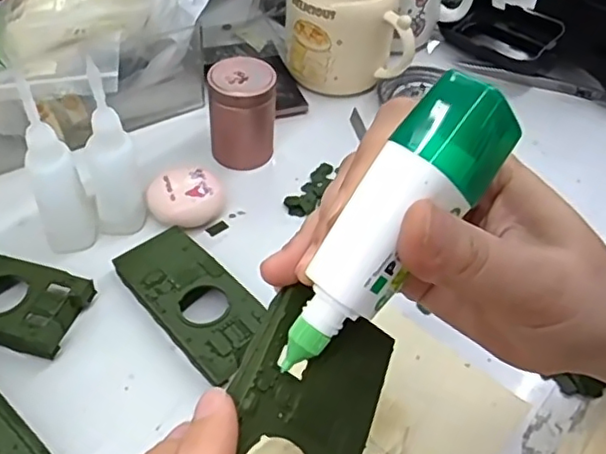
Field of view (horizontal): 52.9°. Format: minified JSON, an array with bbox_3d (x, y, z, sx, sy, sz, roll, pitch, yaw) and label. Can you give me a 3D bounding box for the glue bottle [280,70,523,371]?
[{"bbox_3d":[0.025,0.001,0.179,0.025,0.024,0.097,38,95,27],"label":"glue bottle"}]

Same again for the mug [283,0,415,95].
[{"bbox_3d":[0.036,-0.171,0.478,0.094,0.115,0.083,5,48,1],"label":"mug"}]

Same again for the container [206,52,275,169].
[{"bbox_3d":[-0.042,-0.078,0.422,0.043,0.068,0.038,-6,48,-9],"label":"container"}]

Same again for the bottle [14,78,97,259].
[{"bbox_3d":[-0.140,-0.031,0.344,0.028,0.107,0.028,-14,50,-16],"label":"bottle"}]

